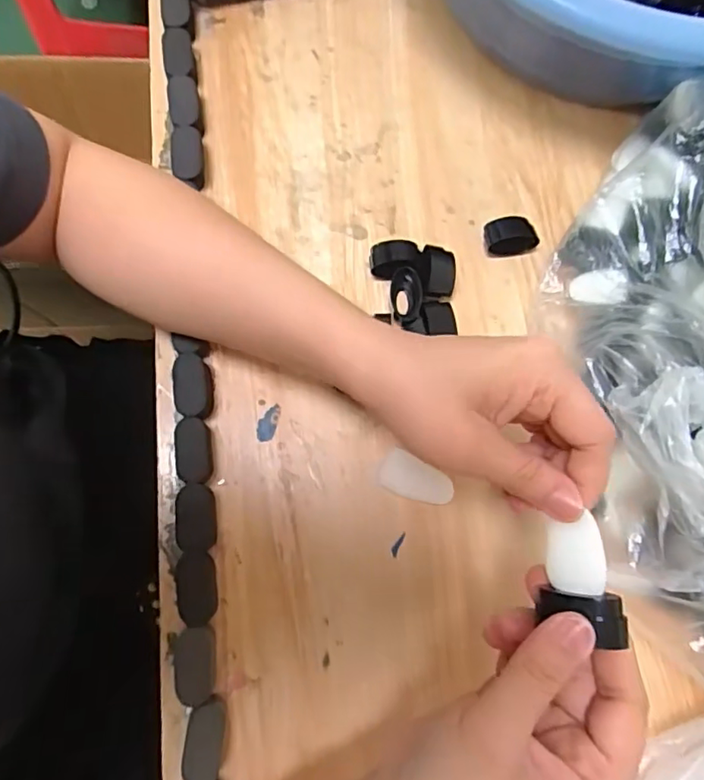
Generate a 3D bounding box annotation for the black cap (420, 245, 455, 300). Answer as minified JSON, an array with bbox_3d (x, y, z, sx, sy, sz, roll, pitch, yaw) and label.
[{"bbox_3d":[0.055,-0.075,0.356,0.023,0.014,0.032,5,78,-2],"label":"black cap"}]

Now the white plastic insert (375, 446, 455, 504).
[{"bbox_3d":[0.038,0.055,0.328,0.044,0.004,0.024,27,78,2],"label":"white plastic insert"}]

